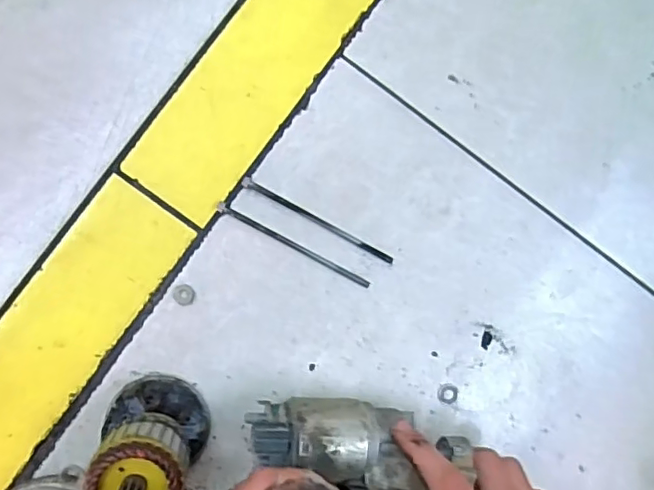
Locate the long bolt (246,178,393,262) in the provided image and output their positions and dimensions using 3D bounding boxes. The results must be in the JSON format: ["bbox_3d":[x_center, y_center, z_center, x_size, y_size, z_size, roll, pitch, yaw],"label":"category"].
[{"bbox_3d":[-0.006,-0.017,0.407,0.120,0.004,0.007,29,85,-4],"label":"long bolt"}]

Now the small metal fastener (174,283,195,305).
[{"bbox_3d":[-0.100,0.035,0.402,0.015,0.004,0.015,0,88,-6],"label":"small metal fastener"}]

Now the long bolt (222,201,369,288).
[{"bbox_3d":[-0.023,0.000,0.407,0.121,0.004,0.006,29,85,-4],"label":"long bolt"}]

